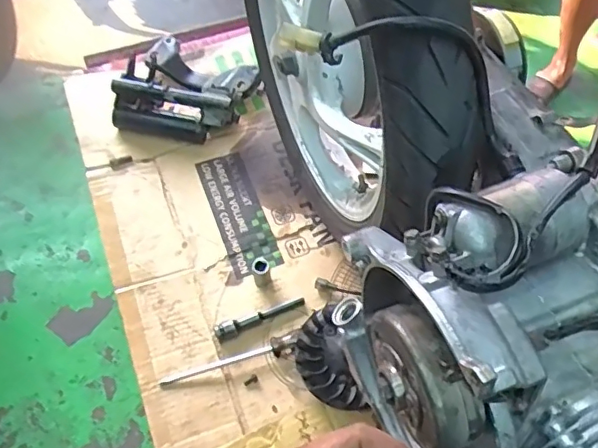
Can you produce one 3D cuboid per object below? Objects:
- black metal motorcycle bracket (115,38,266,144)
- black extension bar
[{"bbox_3d":[-0.188,-0.210,0.875,0.203,0.071,0.182,22,64,11],"label":"black metal motorcycle bracket"},{"bbox_3d":[-0.049,0.120,0.720,0.120,0.017,0.023,-18,63,-10],"label":"black extension bar"}]

